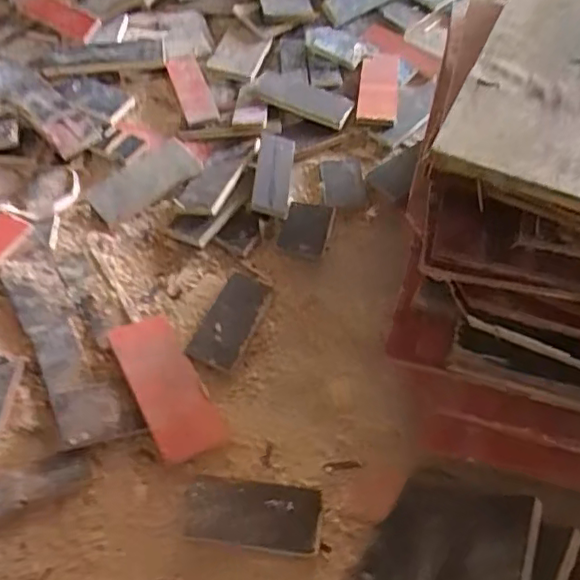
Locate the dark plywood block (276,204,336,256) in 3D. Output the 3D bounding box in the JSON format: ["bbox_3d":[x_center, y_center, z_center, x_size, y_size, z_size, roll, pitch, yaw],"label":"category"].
[{"bbox_3d":[0.022,-0.082,0.809,0.060,0.009,0.080,13,56,8],"label":"dark plywood block"}]

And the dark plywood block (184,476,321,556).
[{"bbox_3d":[-0.037,0.217,0.590,0.128,0.011,0.064,4,55,2],"label":"dark plywood block"}]

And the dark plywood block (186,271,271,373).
[{"bbox_3d":[-0.068,0.033,0.717,0.053,0.017,0.126,18,56,12],"label":"dark plywood block"}]

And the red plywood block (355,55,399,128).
[{"bbox_3d":[0.137,-0.310,0.953,0.060,0.018,0.169,7,55,4],"label":"red plywood block"}]

